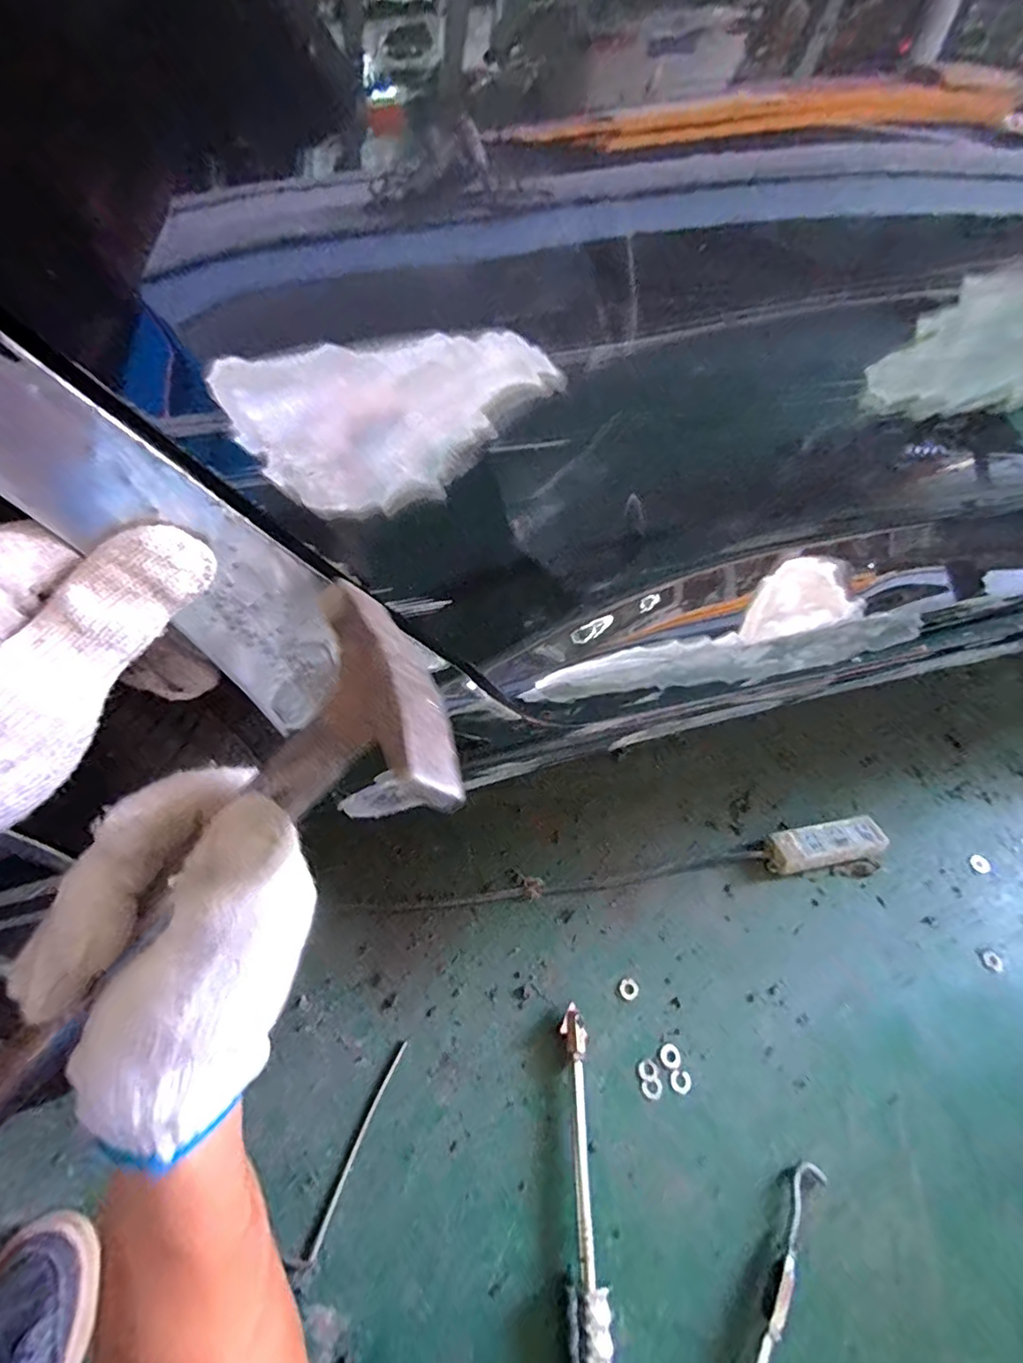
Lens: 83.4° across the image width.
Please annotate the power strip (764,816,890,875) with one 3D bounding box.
[{"bbox_3d":[0.462,0.243,0.852,0.187,0.036,0.059,-7,54,-11],"label":"power strip"}]

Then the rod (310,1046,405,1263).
[{"bbox_3d":[-0.160,0.486,0.606,0.010,0.017,0.189,20,56,9],"label":"rod"}]

